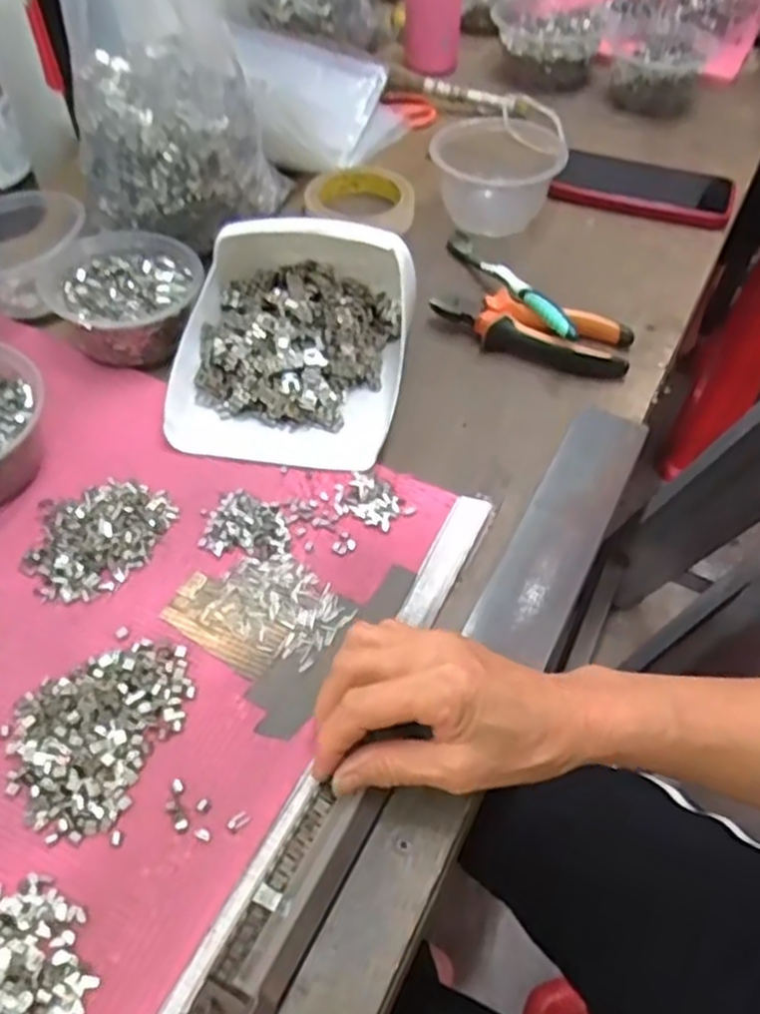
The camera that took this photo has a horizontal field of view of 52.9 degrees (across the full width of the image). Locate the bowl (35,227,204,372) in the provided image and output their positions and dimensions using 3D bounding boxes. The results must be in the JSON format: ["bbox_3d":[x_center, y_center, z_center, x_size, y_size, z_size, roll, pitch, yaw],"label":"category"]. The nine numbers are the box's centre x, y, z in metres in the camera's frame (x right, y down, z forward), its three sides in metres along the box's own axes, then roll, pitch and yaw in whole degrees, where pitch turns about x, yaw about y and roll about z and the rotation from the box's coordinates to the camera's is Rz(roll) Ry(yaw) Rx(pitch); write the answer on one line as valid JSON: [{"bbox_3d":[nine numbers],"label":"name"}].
[{"bbox_3d":[-0.191,-0.162,0.575,0.113,0.048,0.138,-15,53,-12],"label":"bowl"}]

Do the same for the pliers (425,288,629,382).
[{"bbox_3d":[0.115,-0.135,0.585,0.150,0.027,0.050,18,53,14],"label":"pliers"}]

